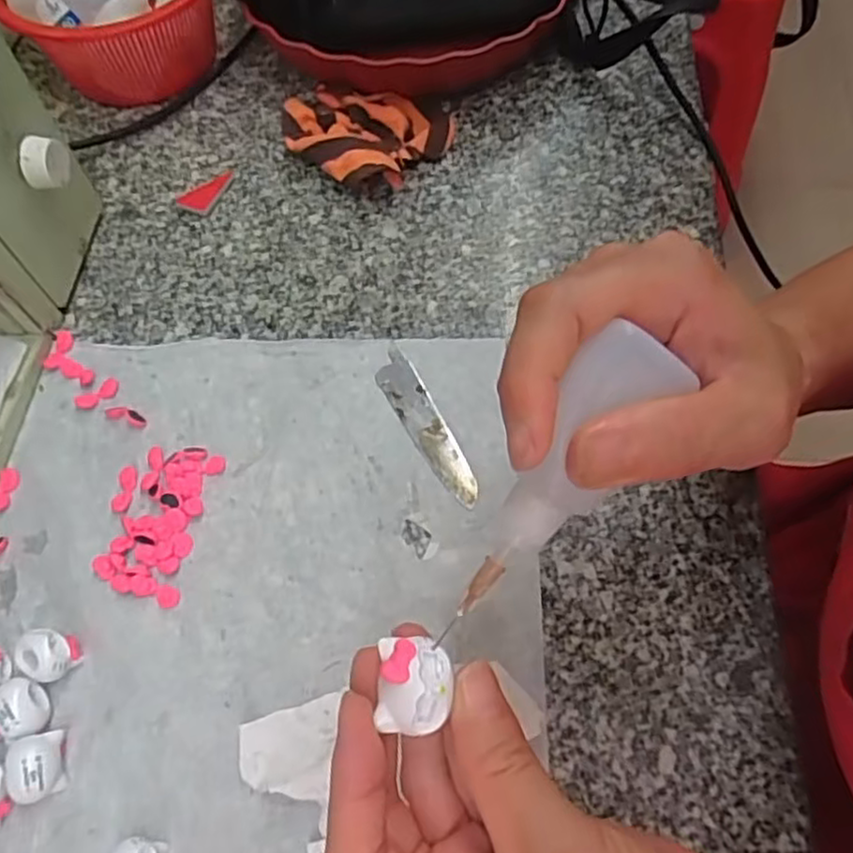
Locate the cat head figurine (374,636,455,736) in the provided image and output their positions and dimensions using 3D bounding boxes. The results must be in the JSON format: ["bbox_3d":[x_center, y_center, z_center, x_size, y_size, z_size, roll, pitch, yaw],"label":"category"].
[{"bbox_3d":[-0.003,0.071,0.195,0.019,0.009,0.025,-1,63,0],"label":"cat head figurine"}]

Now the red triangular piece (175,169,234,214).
[{"bbox_3d":[-0.144,-0.157,0.460,0.023,0.004,0.040,25,66,13],"label":"red triangular piece"}]

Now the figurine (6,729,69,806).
[{"bbox_3d":[-0.165,0.143,0.297,0.021,0.016,0.025,-12,63,-5],"label":"figurine"}]

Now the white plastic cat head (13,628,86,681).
[{"bbox_3d":[-0.171,0.104,0.318,0.024,0.016,0.021,5,63,4],"label":"white plastic cat head"}]

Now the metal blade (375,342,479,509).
[{"bbox_3d":[-0.001,-0.002,0.376,0.020,0.004,0.101,-26,65,-12],"label":"metal blade"}]

